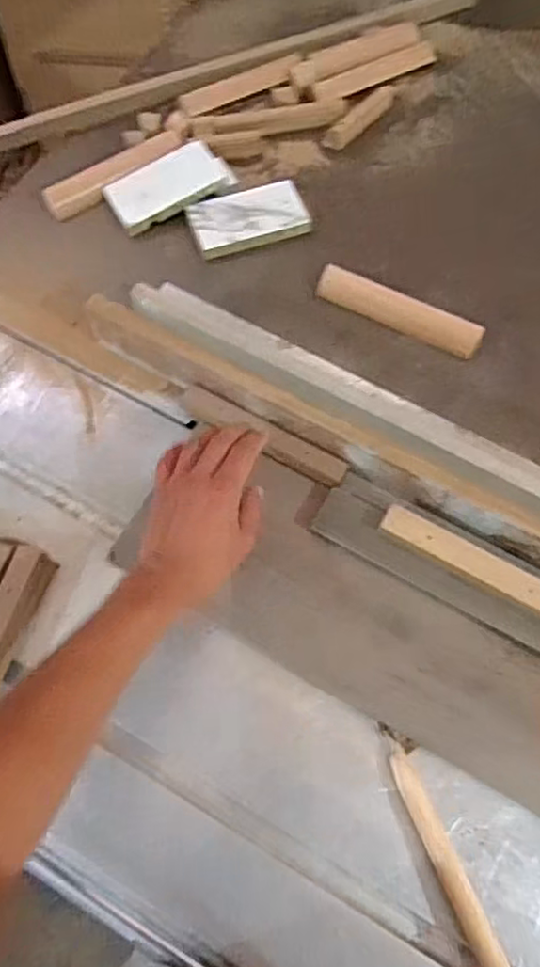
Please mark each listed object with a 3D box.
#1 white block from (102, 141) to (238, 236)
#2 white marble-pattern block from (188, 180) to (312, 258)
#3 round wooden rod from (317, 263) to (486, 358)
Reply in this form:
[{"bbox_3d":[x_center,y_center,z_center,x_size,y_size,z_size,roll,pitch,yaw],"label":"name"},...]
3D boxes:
[{"bbox_3d":[-0.116,-0.341,0.724,0.138,0.014,0.068,-27,84,0],"label":"white block"},{"bbox_3d":[-0.025,-0.304,0.724,0.131,0.017,0.080,-21,71,-9],"label":"white marble-pattern block"},{"bbox_3d":[0.138,-0.183,0.674,0.179,0.030,0.030,23,71,8],"label":"round wooden rod"}]

